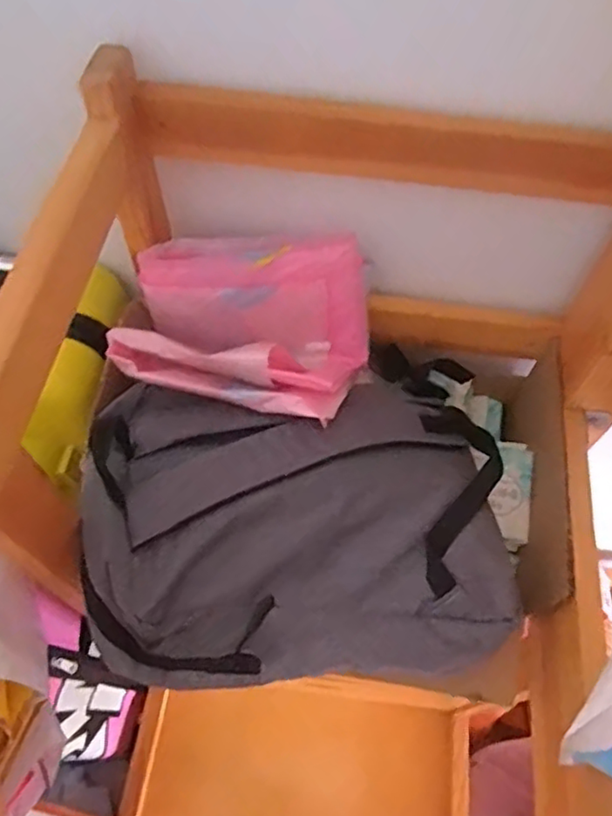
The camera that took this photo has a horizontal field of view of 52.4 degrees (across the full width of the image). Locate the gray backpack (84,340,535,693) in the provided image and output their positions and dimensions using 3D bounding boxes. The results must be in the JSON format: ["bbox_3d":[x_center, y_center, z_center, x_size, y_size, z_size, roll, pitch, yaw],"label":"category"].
[{"bbox_3d":[-0.004,0.094,0.625,0.406,0.102,0.325,-5,60,-4],"label":"gray backpack"}]

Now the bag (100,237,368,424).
[{"bbox_3d":[-0.064,-0.090,0.703,0.248,0.145,0.204,13,61,6],"label":"bag"}]

